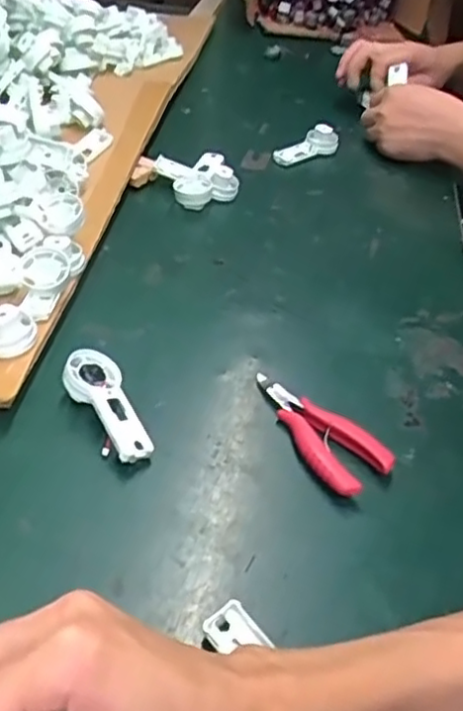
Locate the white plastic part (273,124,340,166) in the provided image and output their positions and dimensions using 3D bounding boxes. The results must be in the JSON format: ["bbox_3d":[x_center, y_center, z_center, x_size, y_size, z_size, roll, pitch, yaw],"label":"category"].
[{"bbox_3d":[0.097,-0.267,0.848,0.100,0.028,0.033,-29,51,-33],"label":"white plastic part"}]

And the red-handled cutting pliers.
[{"bbox_3d":[0.056,0.052,0.482,0.048,0.017,0.118,-29,51,-33],"label":"red-handled cutting pliers"}]

